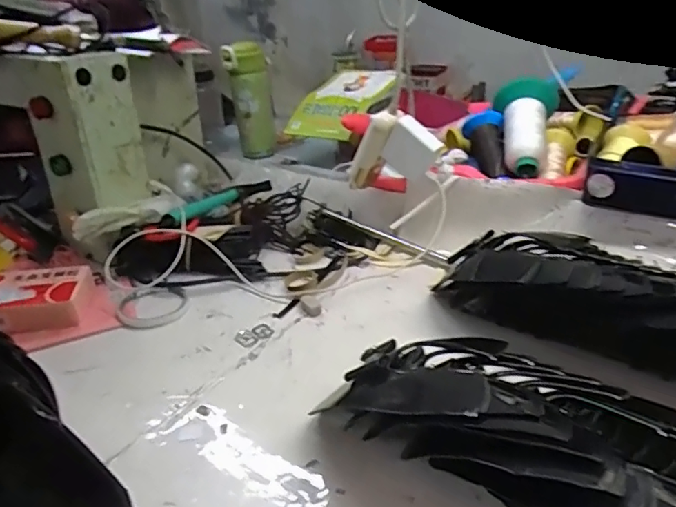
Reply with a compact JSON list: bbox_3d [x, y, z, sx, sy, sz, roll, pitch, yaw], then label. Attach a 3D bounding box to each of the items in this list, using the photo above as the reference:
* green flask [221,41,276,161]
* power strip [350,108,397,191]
[{"bbox_3d":[-0.162,-0.285,1.011,0.076,0.197,0.055,-4,29,-1],"label":"green flask"},{"bbox_3d":[0.046,-0.143,0.762,0.032,0.126,0.020,31,39,7],"label":"power strip"}]

